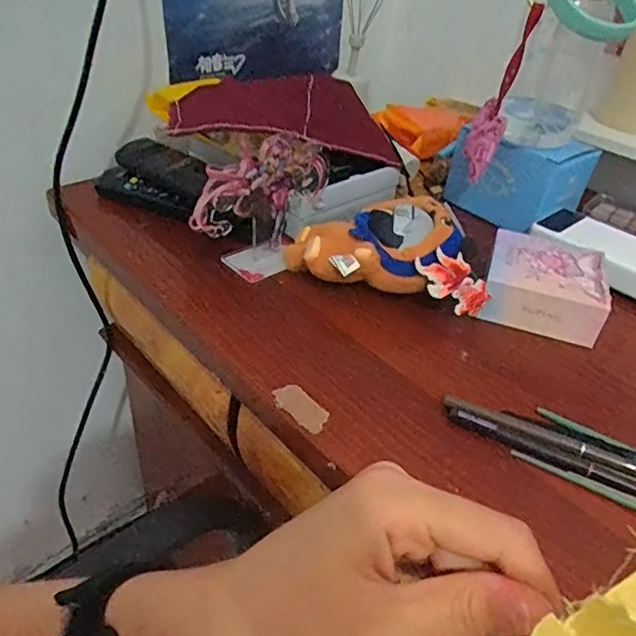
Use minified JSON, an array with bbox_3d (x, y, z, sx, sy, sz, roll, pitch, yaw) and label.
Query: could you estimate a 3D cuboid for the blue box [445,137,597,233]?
[{"bbox_3d":[0.216,-0.158,0.617,0.099,0.085,0.120,-22,46,-32],"label":"blue box"}]

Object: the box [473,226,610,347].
[{"bbox_3d":[0.194,-0.027,0.494,0.094,0.044,0.098,15,38,11],"label":"box"}]

